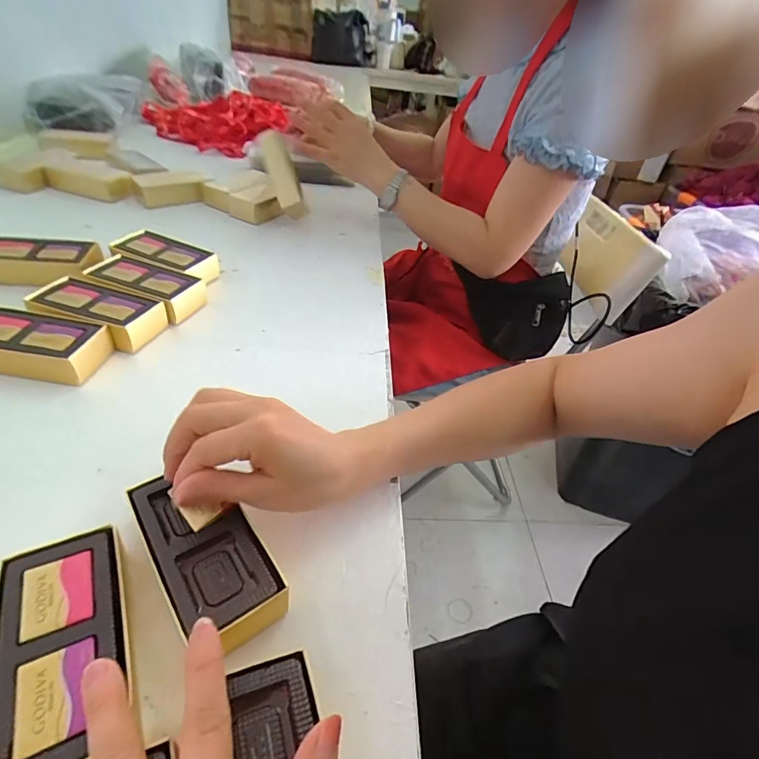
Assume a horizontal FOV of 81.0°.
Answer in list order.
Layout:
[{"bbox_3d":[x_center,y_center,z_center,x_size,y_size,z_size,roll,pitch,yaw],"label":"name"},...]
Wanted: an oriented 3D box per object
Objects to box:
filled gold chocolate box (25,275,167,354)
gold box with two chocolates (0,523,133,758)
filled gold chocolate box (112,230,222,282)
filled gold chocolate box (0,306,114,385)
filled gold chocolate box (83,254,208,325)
[{"bbox_3d":[-0.282,-0.064,0.448,0.121,0.035,0.066,14,40,7],"label":"filled gold chocolate box"},{"bbox_3d":[-0.159,0.139,0.228,0.056,0.031,0.113,-14,45,-25],"label":"gold box with two chocolates"},{"bbox_3d":[-0.262,-0.146,0.542,0.118,0.031,0.058,20,41,13],"label":"filled gold chocolate box"},{"bbox_3d":[-0.311,-0.030,0.401,0.116,0.033,0.063,11,40,3],"label":"filled gold chocolate box"},{"bbox_3d":[-0.257,-0.101,0.495,0.117,0.034,0.058,16,40,9],"label":"filled gold chocolate box"}]

